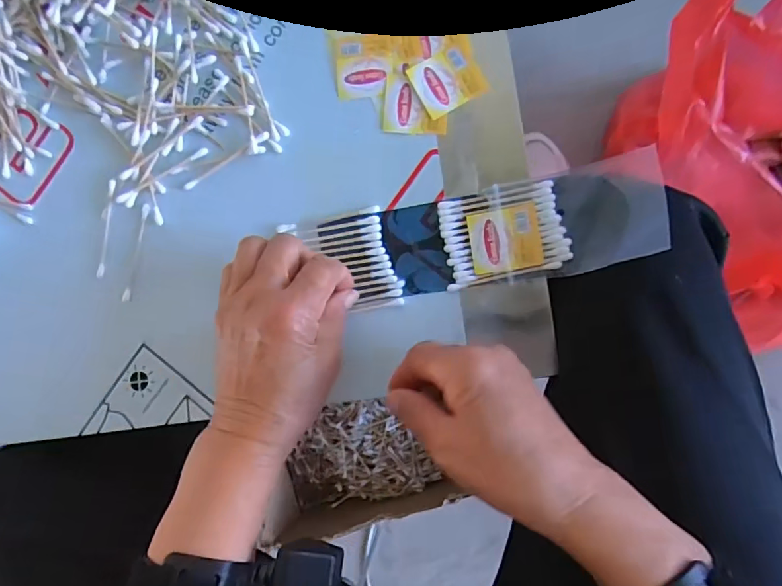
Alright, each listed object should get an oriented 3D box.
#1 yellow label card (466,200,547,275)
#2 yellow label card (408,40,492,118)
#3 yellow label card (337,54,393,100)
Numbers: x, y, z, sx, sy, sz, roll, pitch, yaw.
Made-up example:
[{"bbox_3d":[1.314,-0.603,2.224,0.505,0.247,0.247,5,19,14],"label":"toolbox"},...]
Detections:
[{"bbox_3d":[0.073,-0.035,0.322,0.043,0.004,0.040,-11,85,17],"label":"yellow label card"},{"bbox_3d":[0.039,-0.145,0.339,0.043,0.004,0.039,-28,86,5],"label":"yellow label card"},{"bbox_3d":[-0.018,-0.150,0.346,0.038,0.004,0.034,-2,88,7],"label":"yellow label card"}]

